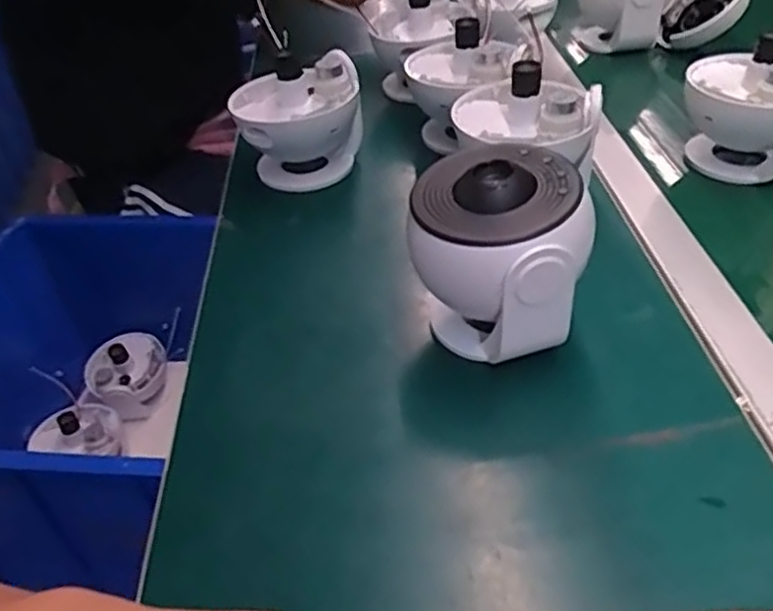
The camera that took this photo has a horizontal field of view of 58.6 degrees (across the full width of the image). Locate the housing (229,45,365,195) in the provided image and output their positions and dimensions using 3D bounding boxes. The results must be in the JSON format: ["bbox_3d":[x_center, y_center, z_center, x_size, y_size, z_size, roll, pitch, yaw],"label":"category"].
[{"bbox_3d":[-0.083,-0.171,0.650,0.117,0.103,0.089,-7,42,-4],"label":"housing"}]

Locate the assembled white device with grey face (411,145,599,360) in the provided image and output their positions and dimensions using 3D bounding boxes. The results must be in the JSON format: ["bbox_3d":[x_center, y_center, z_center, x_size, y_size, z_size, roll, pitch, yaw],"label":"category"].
[{"bbox_3d":[0.074,-0.029,0.452,0.111,0.119,0.101,5,40,12],"label":"assembled white device with grey face"}]

